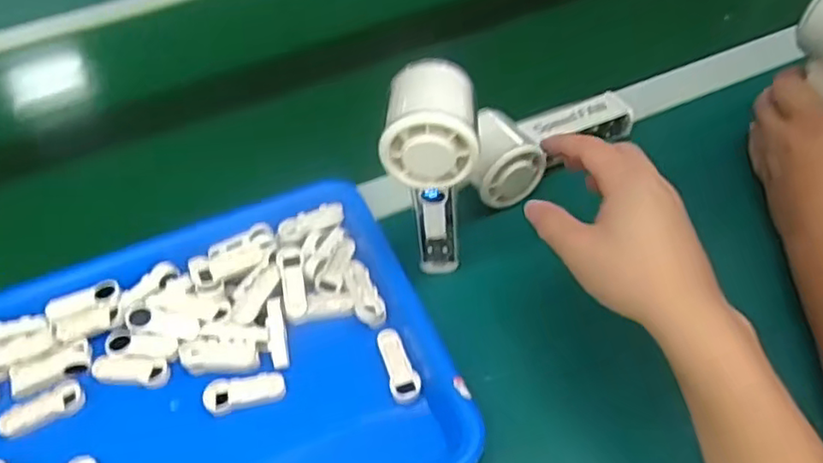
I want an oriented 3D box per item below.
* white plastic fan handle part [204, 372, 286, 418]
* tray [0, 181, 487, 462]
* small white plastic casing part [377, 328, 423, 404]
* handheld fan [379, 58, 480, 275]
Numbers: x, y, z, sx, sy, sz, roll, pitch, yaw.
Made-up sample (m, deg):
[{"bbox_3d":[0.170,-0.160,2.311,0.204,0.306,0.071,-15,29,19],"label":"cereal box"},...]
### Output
[{"bbox_3d":[-0.107,0.104,0.414,0.051,0.010,0.020,-10,49,-3],"label":"white plastic fan handle part"},{"bbox_3d":[-0.154,0.101,0.411,0.329,0.028,0.250,-20,52,-14],"label":"tray"},{"bbox_3d":[-0.008,0.086,0.418,0.019,0.004,0.054,-15,49,-7],"label":"small white plastic casing part"},{"bbox_3d":[0.013,-0.040,0.427,0.053,0.143,0.066,-2,49,4],"label":"handheld fan"}]

